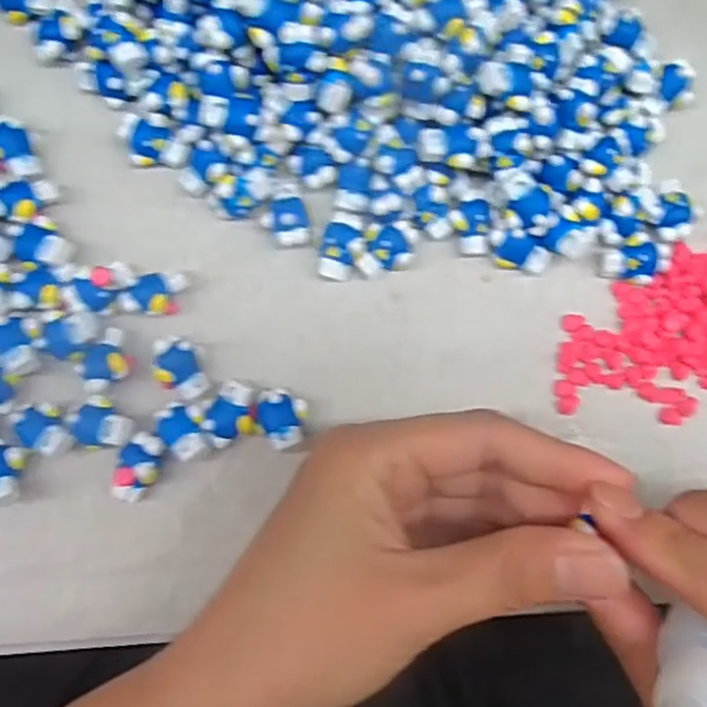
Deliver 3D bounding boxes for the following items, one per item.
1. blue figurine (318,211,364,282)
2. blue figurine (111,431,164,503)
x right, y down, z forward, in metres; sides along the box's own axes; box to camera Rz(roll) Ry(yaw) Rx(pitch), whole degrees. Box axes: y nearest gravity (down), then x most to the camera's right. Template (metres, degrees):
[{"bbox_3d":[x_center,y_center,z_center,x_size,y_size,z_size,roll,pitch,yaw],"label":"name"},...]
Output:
[{"bbox_3d":[-0.005,-0.036,0.234,0.012,0.006,0.023,15,98,-4],"label":"blue figurine"},{"bbox_3d":[-0.068,0.036,0.223,0.013,0.011,0.022,15,85,-4],"label":"blue figurine"}]

